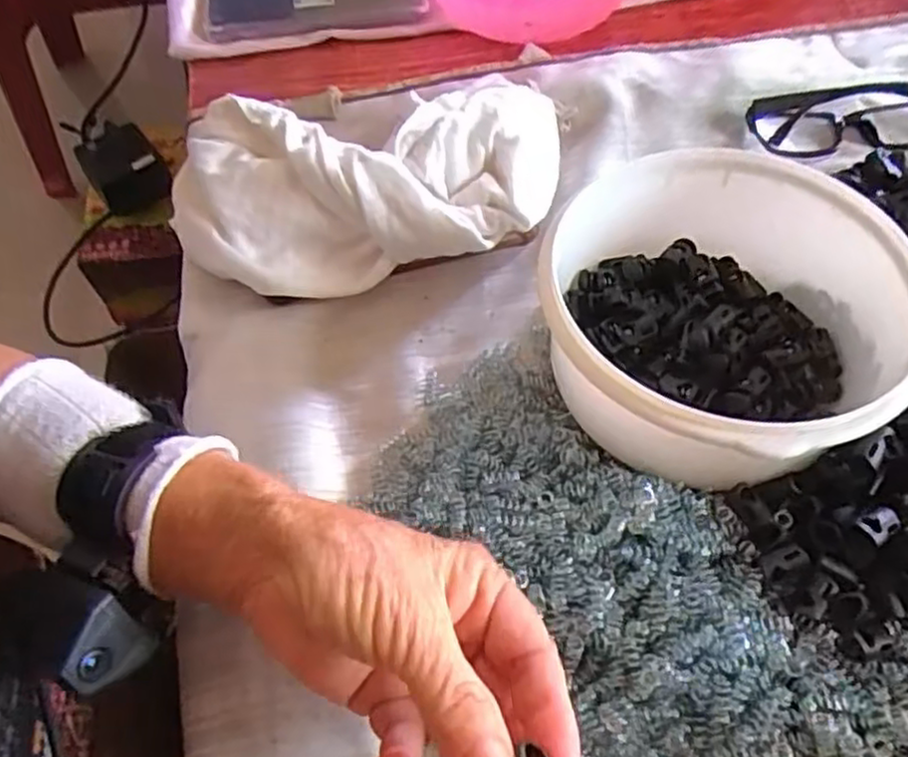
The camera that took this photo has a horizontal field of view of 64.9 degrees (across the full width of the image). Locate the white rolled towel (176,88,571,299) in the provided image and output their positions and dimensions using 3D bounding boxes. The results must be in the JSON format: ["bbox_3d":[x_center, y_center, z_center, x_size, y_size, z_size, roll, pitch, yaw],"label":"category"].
[{"bbox_3d":[-0.043,-0.108,0.403,0.219,0.066,0.115,-6,58,-2],"label":"white rolled towel"}]

